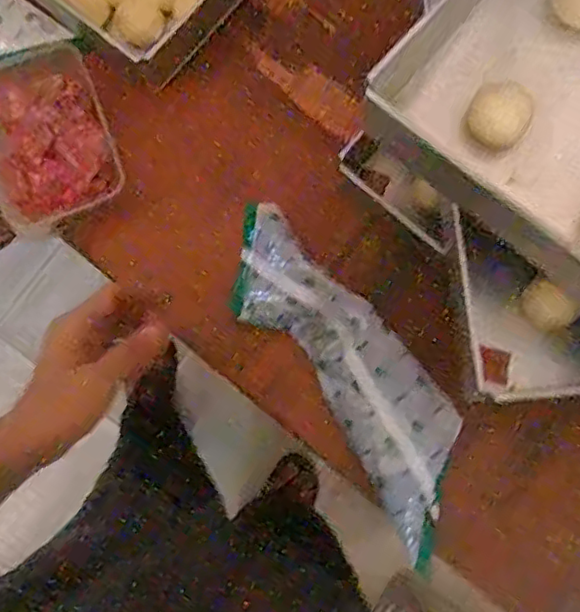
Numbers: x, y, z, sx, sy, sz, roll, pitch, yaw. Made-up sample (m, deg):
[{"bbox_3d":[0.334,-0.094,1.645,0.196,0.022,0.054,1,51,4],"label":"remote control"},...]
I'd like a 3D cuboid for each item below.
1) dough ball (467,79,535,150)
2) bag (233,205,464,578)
[{"bbox_3d":[0.157,-0.141,0.465,0.044,0.039,0.046,0,78,0],"label":"dough ball"},{"bbox_3d":[0.051,0.054,0.558,0.101,0.050,0.339,-35,81,-7],"label":"bag"}]

